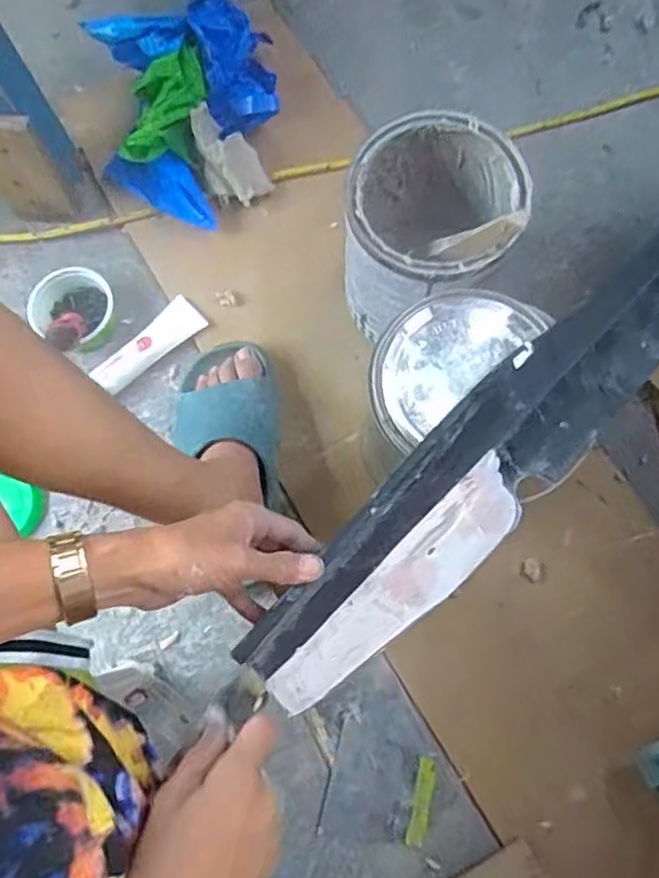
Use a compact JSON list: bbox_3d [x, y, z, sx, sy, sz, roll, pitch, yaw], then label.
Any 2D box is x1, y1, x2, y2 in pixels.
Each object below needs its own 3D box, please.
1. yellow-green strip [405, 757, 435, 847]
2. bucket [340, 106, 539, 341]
[{"bbox_3d":[0.089,0.353,0.659,0.017,0.004,0.078,12,76,5],"label":"yellow-green strip"},{"bbox_3d":[0.100,-0.200,0.698,0.157,0.206,0.176,10,76,5],"label":"bucket"}]

